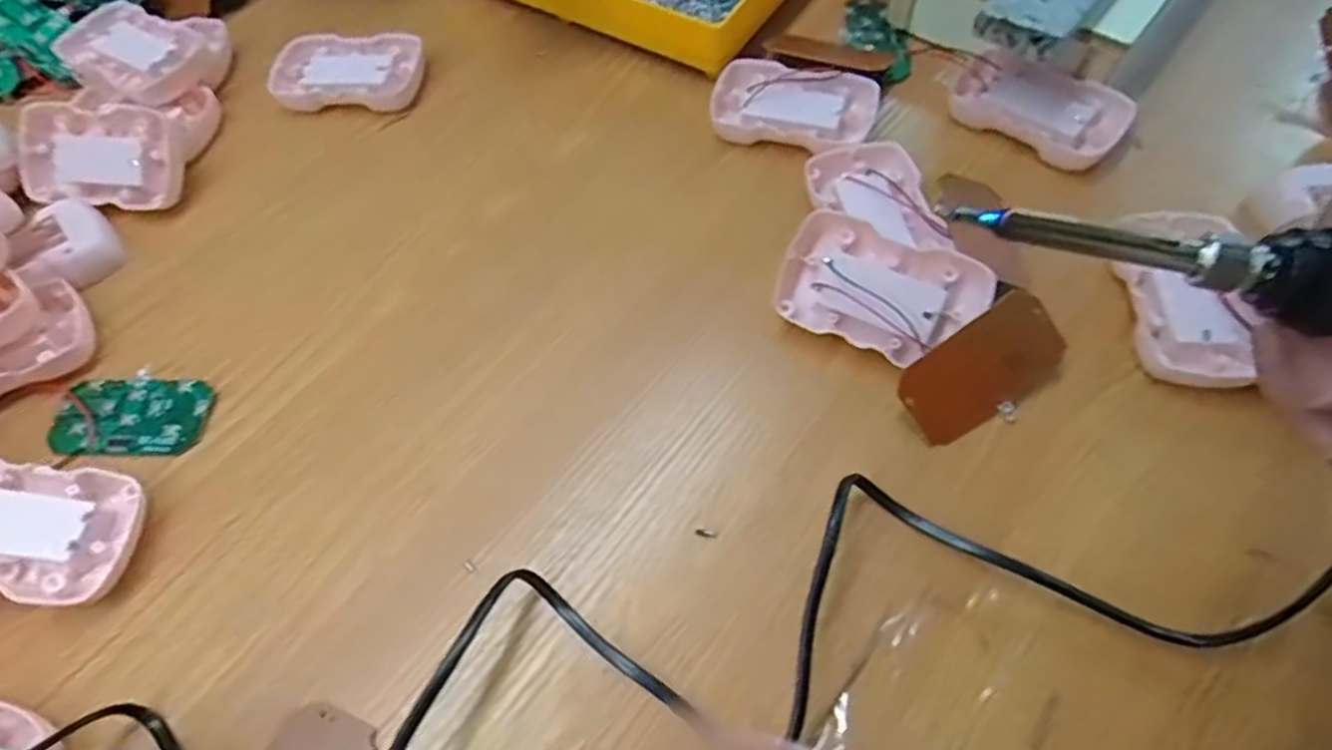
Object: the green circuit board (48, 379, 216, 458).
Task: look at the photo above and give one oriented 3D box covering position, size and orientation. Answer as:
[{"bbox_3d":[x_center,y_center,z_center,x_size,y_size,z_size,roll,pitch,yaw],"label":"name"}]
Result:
[{"bbox_3d":[-0.253,0.020,0.336,0.074,0.005,0.037,1,61,4],"label":"green circuit board"}]

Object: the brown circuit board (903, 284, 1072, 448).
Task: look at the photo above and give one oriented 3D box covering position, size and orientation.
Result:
[{"bbox_3d":[0.136,-0.003,0.307,0.071,0.004,0.039,-37,98,0],"label":"brown circuit board"}]

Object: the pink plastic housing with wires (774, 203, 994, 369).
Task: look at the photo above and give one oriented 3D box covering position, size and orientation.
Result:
[{"bbox_3d":[0.096,-0.037,0.325,0.086,0.022,0.052,29,95,22],"label":"pink plastic housing with wires"}]

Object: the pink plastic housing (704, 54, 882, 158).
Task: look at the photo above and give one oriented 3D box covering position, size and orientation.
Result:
[{"bbox_3d":[0.070,-0.148,0.398,0.087,0.017,0.056,20,64,14],"label":"pink plastic housing"}]

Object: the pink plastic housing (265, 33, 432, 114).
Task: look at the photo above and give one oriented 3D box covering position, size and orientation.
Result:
[{"bbox_3d":[-0.193,-0.185,0.436,0.089,0.014,0.055,0,61,4],"label":"pink plastic housing"}]

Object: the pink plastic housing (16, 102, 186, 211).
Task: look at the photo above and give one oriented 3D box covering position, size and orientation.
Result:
[{"bbox_3d":[-0.312,-0.121,0.398,0.088,0.017,0.055,2,93,3],"label":"pink plastic housing"}]

